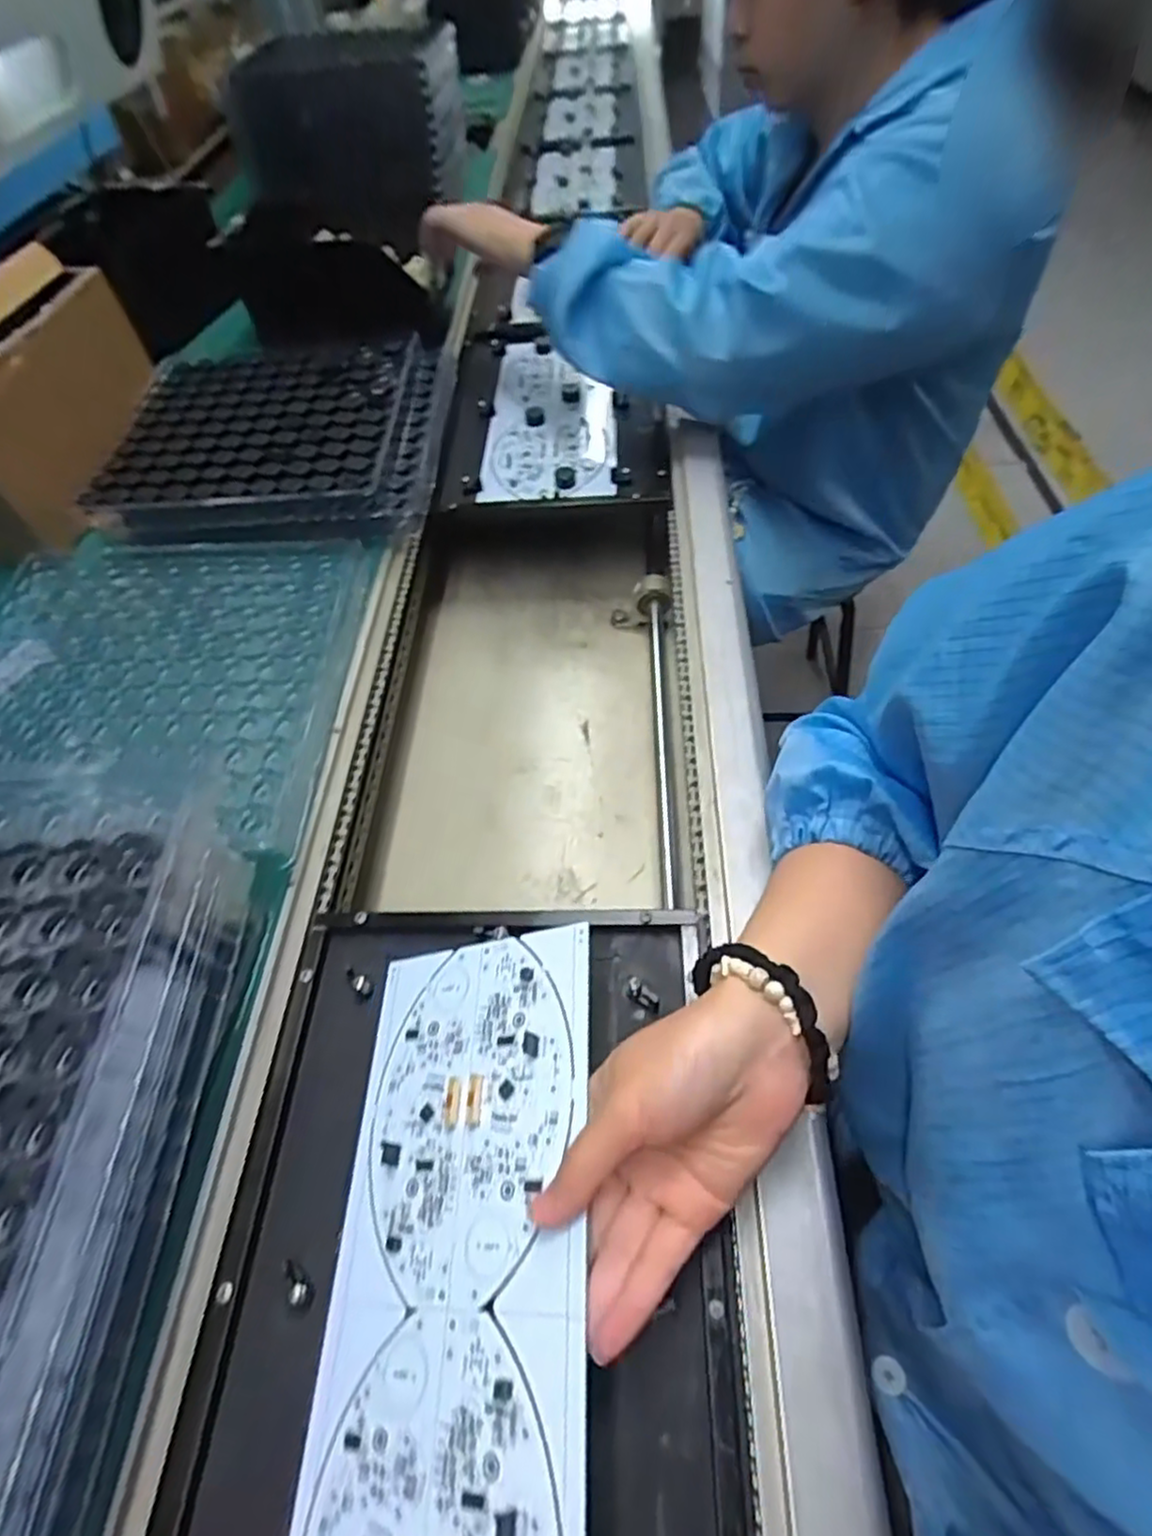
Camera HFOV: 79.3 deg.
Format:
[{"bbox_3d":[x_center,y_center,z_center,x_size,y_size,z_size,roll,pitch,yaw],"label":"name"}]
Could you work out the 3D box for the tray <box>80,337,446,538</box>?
[{"bbox_3d":[-0.287,-0.318,0.652,0.300,0.029,0.292,1,57,2],"label":"tray"}]

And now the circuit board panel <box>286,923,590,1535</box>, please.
[{"bbox_3d":[-0.055,0.227,0.292,0.133,0.006,0.313,-18,50,24],"label":"circuit board panel"}]

